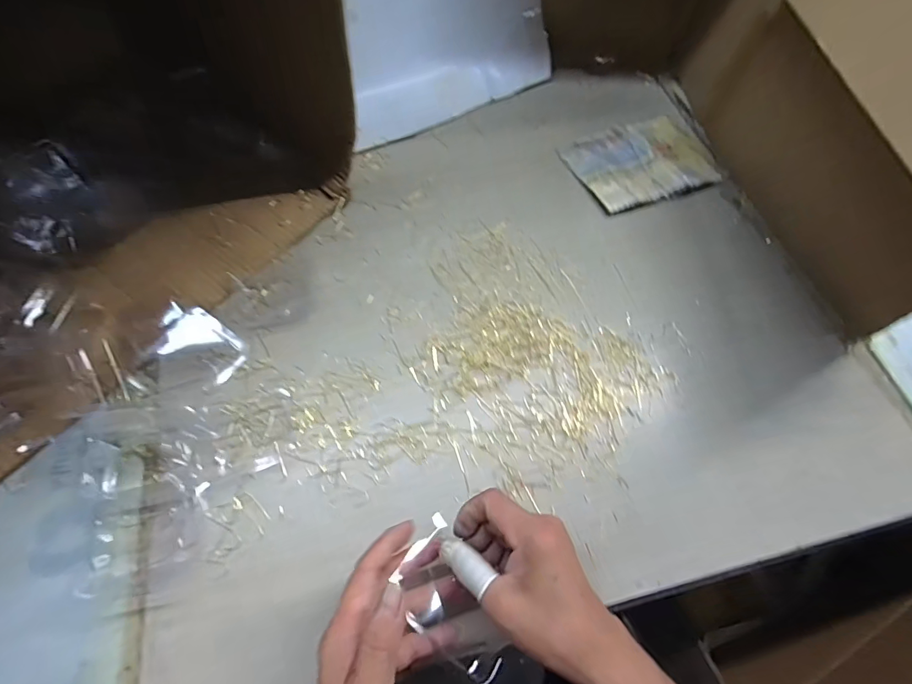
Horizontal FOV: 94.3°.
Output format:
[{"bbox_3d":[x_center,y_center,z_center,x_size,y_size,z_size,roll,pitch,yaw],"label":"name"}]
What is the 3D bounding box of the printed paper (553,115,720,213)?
[{"bbox_3d":[0.254,-0.246,0.573,0.193,0.015,0.137,-21,67,-13],"label":"printed paper"}]

